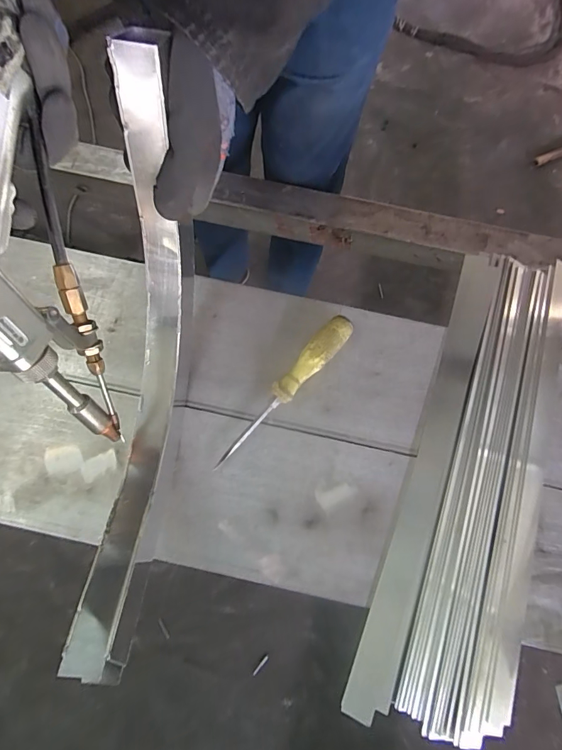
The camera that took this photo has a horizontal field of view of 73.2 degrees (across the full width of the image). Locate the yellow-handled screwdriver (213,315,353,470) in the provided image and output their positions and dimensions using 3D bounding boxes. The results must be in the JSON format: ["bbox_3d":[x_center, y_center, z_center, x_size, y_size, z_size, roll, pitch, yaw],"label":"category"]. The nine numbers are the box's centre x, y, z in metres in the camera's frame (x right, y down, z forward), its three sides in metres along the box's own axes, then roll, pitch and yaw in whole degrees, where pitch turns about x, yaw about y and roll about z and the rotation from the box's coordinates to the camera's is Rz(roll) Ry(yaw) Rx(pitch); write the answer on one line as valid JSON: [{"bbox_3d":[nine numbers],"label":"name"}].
[{"bbox_3d":[0.004,0.014,0.396,0.027,0.031,0.192,43,79,8],"label":"yellow-handled screwdriver"}]

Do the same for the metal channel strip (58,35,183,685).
[{"bbox_3d":[-0.111,-0.007,0.293,0.031,0.121,0.382,5,92,0],"label":"metal channel strip"}]

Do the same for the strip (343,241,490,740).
[{"bbox_3d":[0.157,0.086,0.394,0.040,0.009,0.477,19,77,3],"label":"strip"}]

